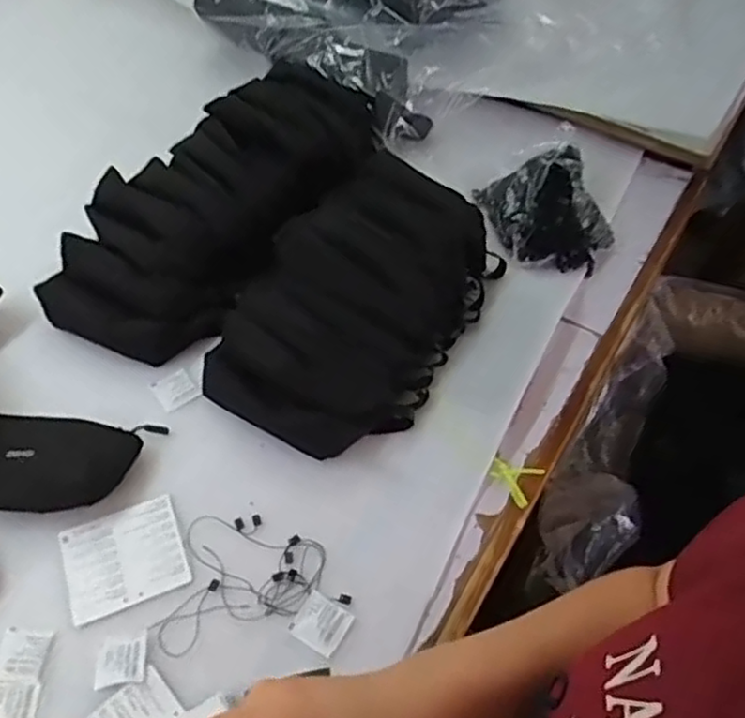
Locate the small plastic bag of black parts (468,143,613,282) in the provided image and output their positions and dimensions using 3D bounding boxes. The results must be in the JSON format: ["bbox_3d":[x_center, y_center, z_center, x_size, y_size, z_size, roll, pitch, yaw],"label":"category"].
[{"bbox_3d":[0.209,-0.182,0.822,0.131,0.067,0.157,-19,56,-14],"label":"small plastic bag of black parts"}]

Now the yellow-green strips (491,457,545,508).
[{"bbox_3d":[0.135,0.111,0.650,0.044,0.012,0.044,27,58,18],"label":"yellow-green strips"}]

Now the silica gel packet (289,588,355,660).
[{"bbox_3d":[-0.042,0.217,0.564,0.042,0.004,0.040,27,58,18],"label":"silica gel packet"}]

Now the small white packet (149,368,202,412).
[{"bbox_3d":[-0.203,0.031,0.701,0.038,0.010,0.043,-30,59,-20],"label":"small white packet"}]

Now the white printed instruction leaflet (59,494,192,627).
[{"bbox_3d":[-0.216,0.172,0.597,0.097,0.004,0.088,-19,56,-14],"label":"white printed instruction leaflet"}]

